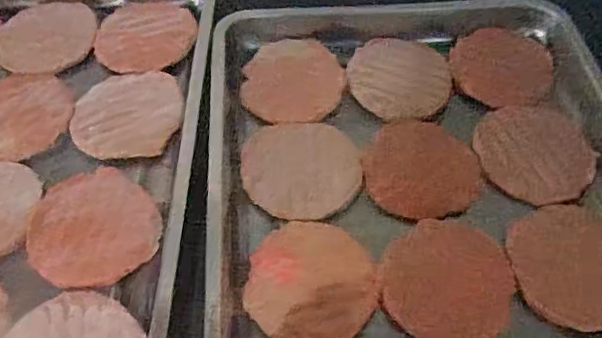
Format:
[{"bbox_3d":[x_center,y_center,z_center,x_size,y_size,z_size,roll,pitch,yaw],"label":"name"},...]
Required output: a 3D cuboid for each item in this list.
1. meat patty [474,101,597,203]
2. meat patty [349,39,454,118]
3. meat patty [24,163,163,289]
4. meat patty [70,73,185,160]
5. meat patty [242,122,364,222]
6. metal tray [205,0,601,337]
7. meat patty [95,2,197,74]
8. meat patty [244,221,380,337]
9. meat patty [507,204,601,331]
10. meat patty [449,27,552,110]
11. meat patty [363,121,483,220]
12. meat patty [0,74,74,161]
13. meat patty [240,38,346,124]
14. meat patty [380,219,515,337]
[{"bbox_3d":[0.228,-0.017,0.545,0.105,0.014,0.113,1,55,-1],"label":"meat patty"},{"bbox_3d":[0.108,-0.100,0.605,0.110,0.004,0.108,1,55,-1],"label":"meat patty"},{"bbox_3d":[-0.187,0.050,0.498,0.105,0.013,0.115,1,55,-1],"label":"meat patty"},{"bbox_3d":[-0.177,-0.058,0.571,0.108,0.009,0.106,1,55,-1],"label":"meat patty"},{"bbox_3d":[0.000,-0.004,0.535,0.112,0.010,0.111,1,55,-1],"label":"meat patty"},{"bbox_3d":[0.120,0.066,0.472,0.387,0.039,0.605,-3,55,-2],"label":"metal tray"},{"bbox_3d":[-0.175,-0.149,0.632,0.107,0.006,0.101,1,55,-1],"label":"meat patty"},{"bbox_3d":[0.007,0.094,0.469,0.108,0.013,0.106,1,55,-1],"label":"meat patty"},{"bbox_3d":[0.240,0.081,0.480,0.109,0.017,0.112,-5,55,-5],"label":"meat patty"},{"bbox_3d":[0.219,-0.114,0.607,0.102,0.012,0.106,-3,55,-4],"label":"meat patty"},{"bbox_3d":[0.117,-0.004,0.539,0.108,0.005,0.109,-2,55,-4],"label":"meat patty"},{"bbox_3d":[-0.293,-0.057,0.575,0.105,0.012,0.114,1,55,-1],"label":"meat patty"},{"bbox_3d":[-0.007,-0.096,0.598,0.105,0.004,0.112,1,59,-2],"label":"meat patty"},{"bbox_3d":[0.126,0.094,0.473,0.107,0.015,0.115,1,55,-1],"label":"meat patty"}]

